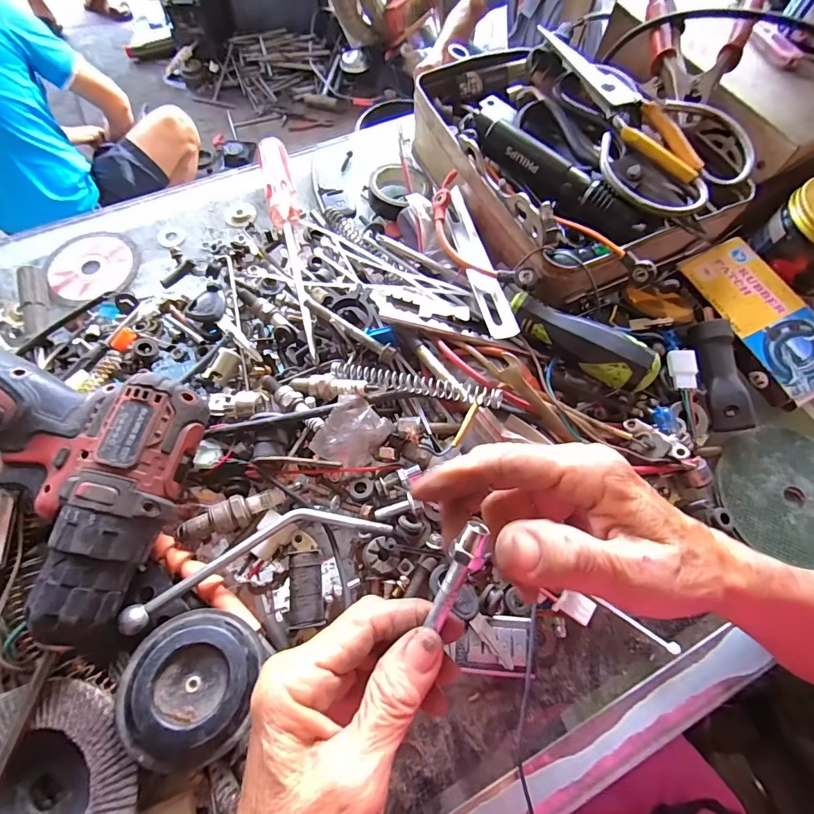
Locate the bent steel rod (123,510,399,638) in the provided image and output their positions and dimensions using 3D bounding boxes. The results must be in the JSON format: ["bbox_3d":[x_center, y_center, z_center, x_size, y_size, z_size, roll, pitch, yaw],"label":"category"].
[{"bbox_3d":[-0.087,0.087,0.260,0.152,0.020,0.036,-18,70,-9],"label":"bent steel rod"}]

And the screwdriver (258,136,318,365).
[{"bbox_3d":[-0.098,-0.138,0.361,0.025,0.022,0.232,-12,70,-7],"label":"screwdriver"}]

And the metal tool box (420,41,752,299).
[{"bbox_3d":[0.138,-0.219,0.361,0.214,0.071,0.266,-24,72,-11],"label":"metal tool box"}]

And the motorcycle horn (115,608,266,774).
[{"bbox_3d":[-0.112,0.144,0.225,0.063,0.029,0.067,10,54,-6],"label":"motorcycle horn"}]

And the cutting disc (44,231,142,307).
[{"bbox_3d":[-0.263,-0.119,0.361,0.073,0.005,0.076,1,66,-1],"label":"cutting disc"}]

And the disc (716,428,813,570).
[{"bbox_3d":[0.271,0.062,0.302,0.103,0.006,0.092,13,69,3],"label":"disc"}]

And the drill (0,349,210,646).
[{"bbox_3d":[-0.229,0.038,0.245,0.195,0.066,0.139,12,69,2],"label":"drill"}]

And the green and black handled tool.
[{"bbox_3d":[0.121,-0.048,0.303,0.104,0.030,0.027,37,72,11],"label":"green and black handled tool"}]

